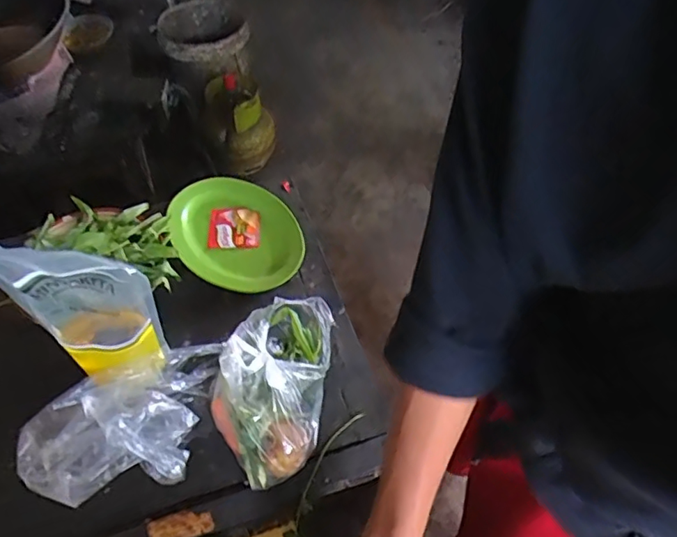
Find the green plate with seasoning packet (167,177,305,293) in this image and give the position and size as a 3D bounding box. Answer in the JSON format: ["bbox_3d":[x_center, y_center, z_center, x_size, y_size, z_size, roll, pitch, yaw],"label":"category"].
[{"bbox_3d":[-0.159,-0.062,0.832,0.182,0.045,0.245,-21,48,-11],"label":"green plate with seasoning packet"}]

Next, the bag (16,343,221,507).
[{"bbox_3d":[-0.239,0.183,0.622,0.229,0.078,0.145,-19,59,-11],"label":"bag"}]

